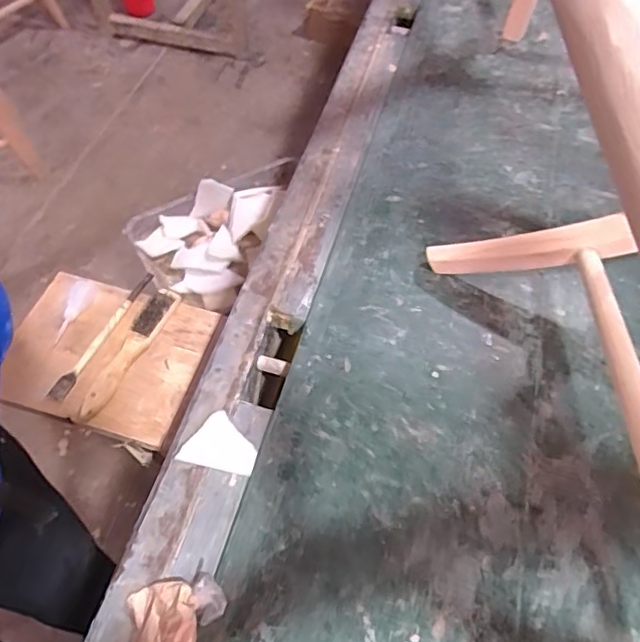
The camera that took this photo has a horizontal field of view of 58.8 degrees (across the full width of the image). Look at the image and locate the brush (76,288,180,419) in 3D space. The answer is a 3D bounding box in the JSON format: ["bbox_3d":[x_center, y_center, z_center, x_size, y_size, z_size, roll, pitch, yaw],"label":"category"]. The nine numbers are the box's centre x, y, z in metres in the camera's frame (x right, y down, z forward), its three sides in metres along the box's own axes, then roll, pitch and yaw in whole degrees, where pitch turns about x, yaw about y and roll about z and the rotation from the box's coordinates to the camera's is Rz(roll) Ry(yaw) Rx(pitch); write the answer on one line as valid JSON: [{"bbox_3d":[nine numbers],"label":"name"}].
[{"bbox_3d":[-0.239,0.040,0.713,0.035,0.018,0.192,19,57,13],"label":"brush"}]

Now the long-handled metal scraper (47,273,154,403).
[{"bbox_3d":[-0.276,0.014,0.733,0.019,0.009,0.208,20,57,13],"label":"long-handled metal scraper"}]

